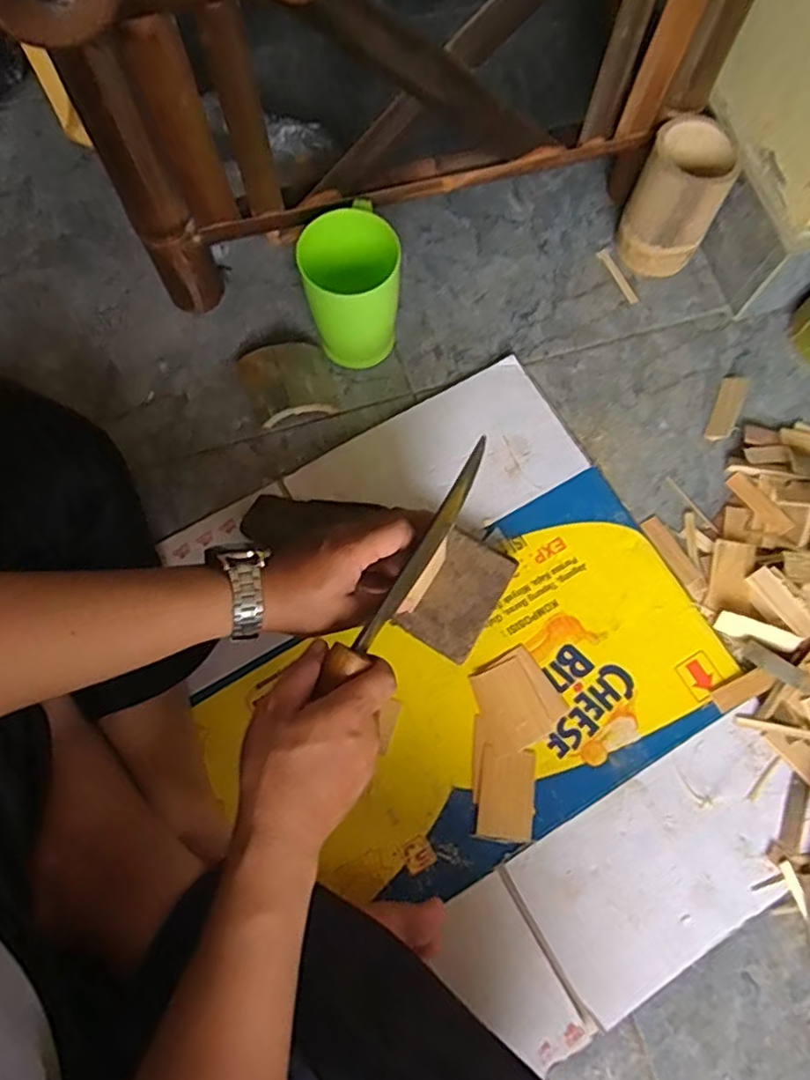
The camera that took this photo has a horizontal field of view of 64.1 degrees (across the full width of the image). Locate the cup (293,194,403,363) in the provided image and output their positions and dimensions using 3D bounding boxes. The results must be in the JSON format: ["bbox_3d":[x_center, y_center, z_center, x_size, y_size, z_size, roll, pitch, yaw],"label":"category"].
[{"bbox_3d":[-0.051,-0.239,0.615,0.087,0.131,0.106,-5,74,-3],"label":"cup"}]

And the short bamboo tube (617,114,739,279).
[{"bbox_3d":[0.276,-0.347,0.669,0.083,0.126,0.080,0,73,-1],"label":"short bamboo tube"}]

